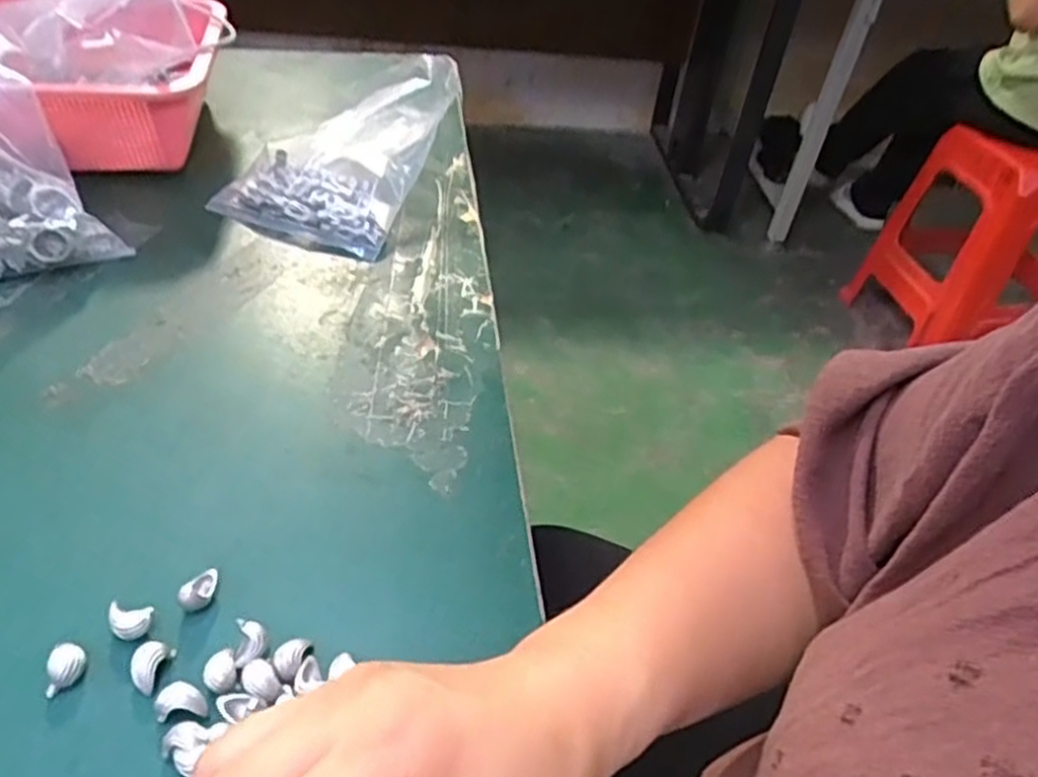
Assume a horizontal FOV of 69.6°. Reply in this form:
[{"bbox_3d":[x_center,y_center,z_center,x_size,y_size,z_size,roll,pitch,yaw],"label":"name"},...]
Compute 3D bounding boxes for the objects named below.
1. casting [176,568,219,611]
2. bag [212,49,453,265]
[{"bbox_3d":[-0.140,0.088,0.327,0.010,0.012,0.019,6,43,1],"label":"casting"},{"bbox_3d":[-0.142,-0.191,0.580,0.139,0.081,0.172,14,43,10],"label":"bag"}]

